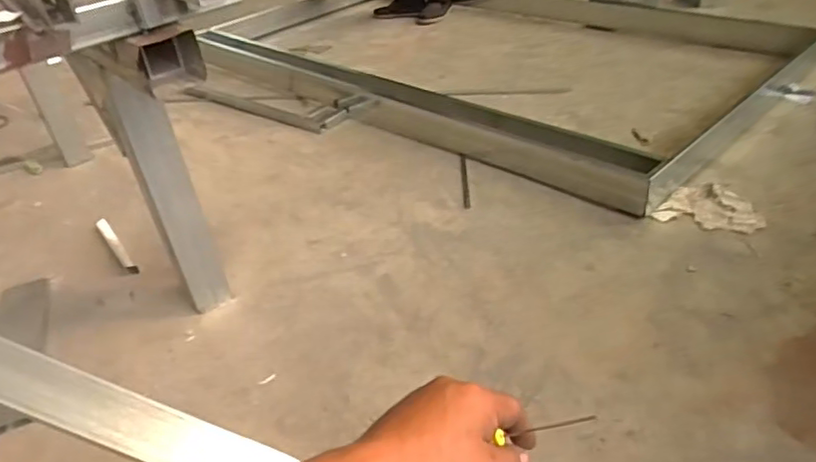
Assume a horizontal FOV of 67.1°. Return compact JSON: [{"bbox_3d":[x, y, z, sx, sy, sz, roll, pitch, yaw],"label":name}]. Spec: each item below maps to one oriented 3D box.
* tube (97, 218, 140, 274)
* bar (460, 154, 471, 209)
[{"bbox_3d":[-0.735,0.037,1.547,0.028,0.017,0.338,-27,39,-27],"label":"tube"},{"bbox_3d":[0.150,-0.141,1.624,0.018,0.009,0.284,-3,34,5],"label":"bar"}]

